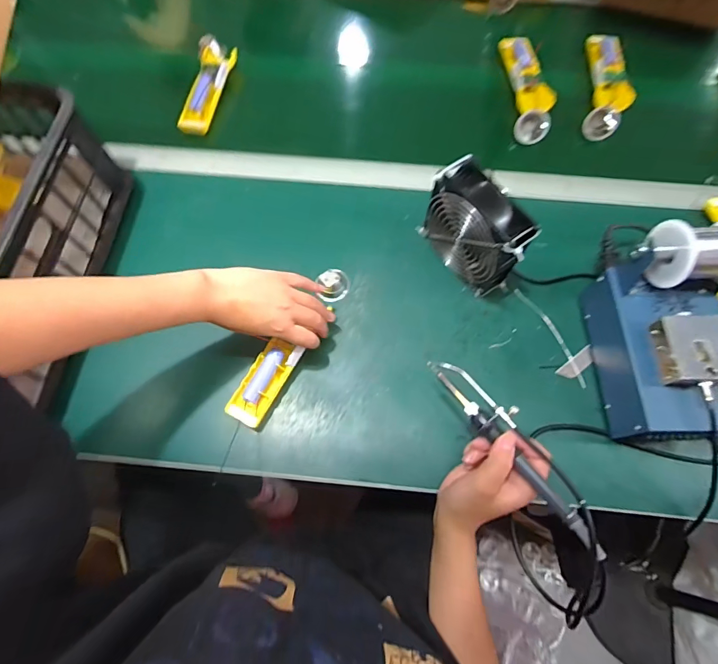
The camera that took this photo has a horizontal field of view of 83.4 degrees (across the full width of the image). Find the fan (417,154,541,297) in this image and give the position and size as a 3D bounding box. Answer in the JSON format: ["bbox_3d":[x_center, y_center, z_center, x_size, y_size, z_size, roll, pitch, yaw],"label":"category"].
[{"bbox_3d":[0.140,-0.119,0.483,0.056,0.121,0.130,-31,71,-12],"label":"fan"}]

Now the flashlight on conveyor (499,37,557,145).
[{"bbox_3d":[0.267,-0.389,0.643,0.066,0.041,0.218,0,68,0],"label":"flashlight on conveyor"}]

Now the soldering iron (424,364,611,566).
[{"bbox_3d":[0.143,0.103,0.374,0.038,0.015,0.211,-31,63,-11],"label":"soldering iron"}]

